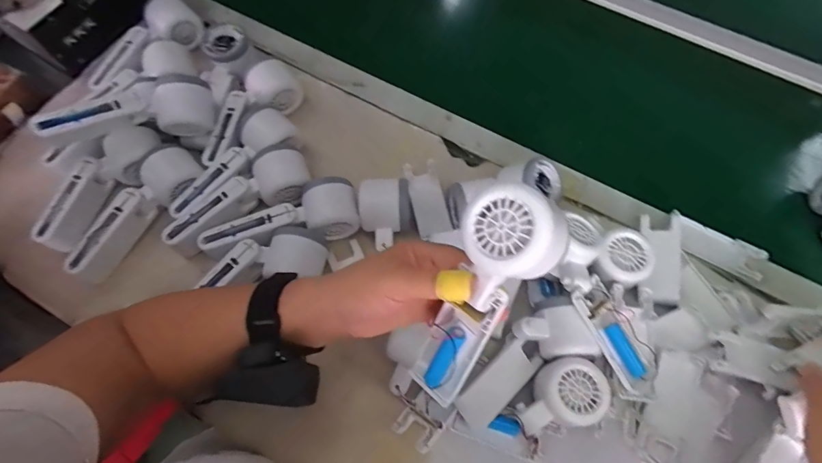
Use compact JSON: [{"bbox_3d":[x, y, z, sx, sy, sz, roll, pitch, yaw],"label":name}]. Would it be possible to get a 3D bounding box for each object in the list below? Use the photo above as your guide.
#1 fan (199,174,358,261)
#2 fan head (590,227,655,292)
[{"bbox_3d":[-0.143,-0.012,0.475,0.170,0.048,0.057,-14,68,-8],"label":"fan"},{"bbox_3d":[0.222,0.029,0.446,0.054,0.030,0.066,31,69,11],"label":"fan head"}]

